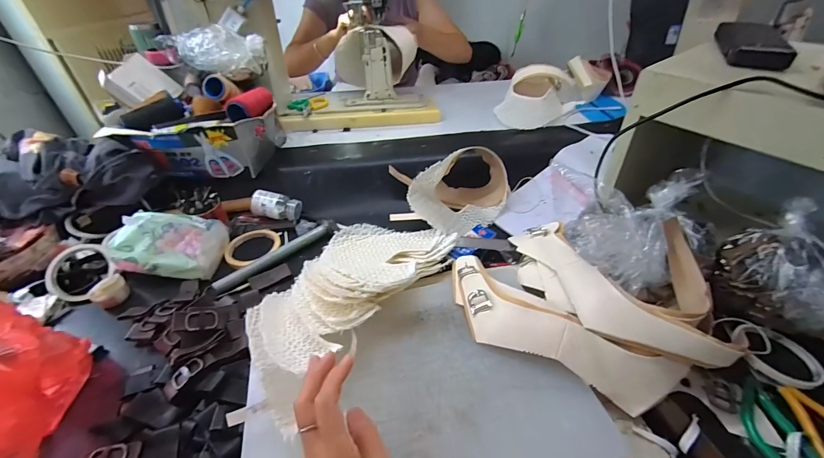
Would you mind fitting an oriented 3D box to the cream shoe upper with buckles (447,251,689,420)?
[{"bbox_3d":[0.152,0.119,0.428,0.291,0.044,0.115,29,49,33],"label":"cream shoe upper with buckles"}]

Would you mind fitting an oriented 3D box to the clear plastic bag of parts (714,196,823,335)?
[{"bbox_3d":[0.478,0.064,0.441,0.083,0.122,0.164,-13,40,-12],"label":"clear plastic bag of parts"}]

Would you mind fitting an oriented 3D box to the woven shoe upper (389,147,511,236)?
[{"bbox_3d":[0.078,-0.066,0.658,0.229,0.107,0.162,-7,40,-5],"label":"woven shoe upper"}]

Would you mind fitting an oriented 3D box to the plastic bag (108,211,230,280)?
[{"bbox_3d":[-0.401,0.020,0.581,0.141,0.089,0.090,0,40,4],"label":"plastic bag"}]

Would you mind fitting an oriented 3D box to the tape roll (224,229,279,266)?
[{"bbox_3d":[-0.288,0.032,0.633,0.094,0.011,0.094,-2,39,1],"label":"tape roll"}]

